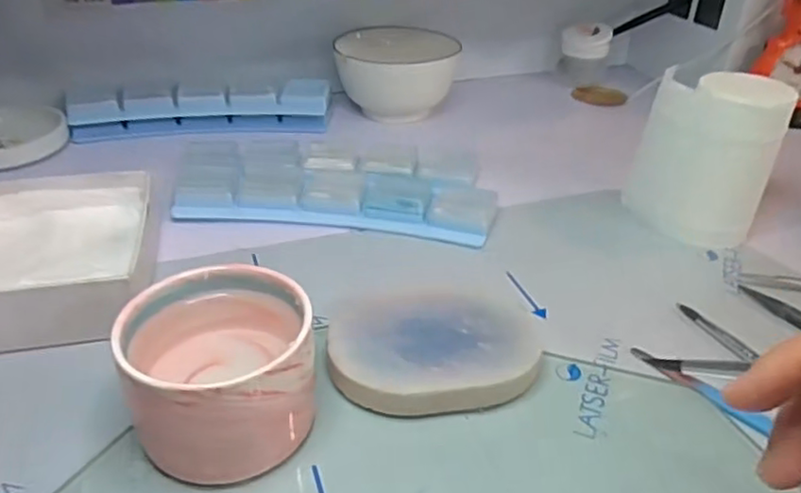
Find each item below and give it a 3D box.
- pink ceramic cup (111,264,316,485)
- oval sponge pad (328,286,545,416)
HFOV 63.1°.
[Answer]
[{"bbox_3d":[-0.079,0.056,0.291,0.076,0.062,0.082,1,34,-1],"label":"pink ceramic cup"},{"bbox_3d":[0.020,0.048,0.341,0.109,0.018,0.098,3,34,2],"label":"oval sponge pad"}]

